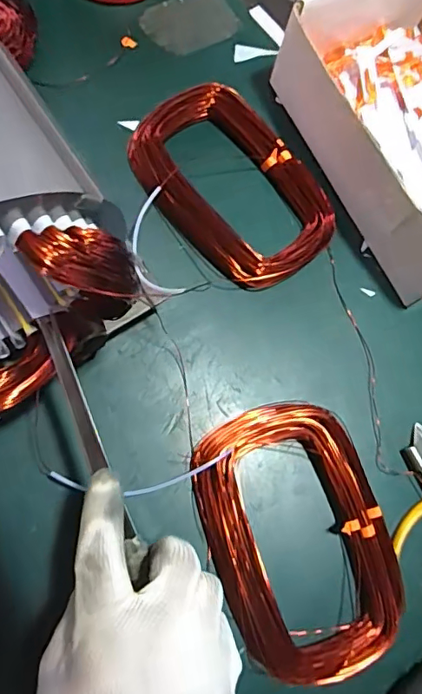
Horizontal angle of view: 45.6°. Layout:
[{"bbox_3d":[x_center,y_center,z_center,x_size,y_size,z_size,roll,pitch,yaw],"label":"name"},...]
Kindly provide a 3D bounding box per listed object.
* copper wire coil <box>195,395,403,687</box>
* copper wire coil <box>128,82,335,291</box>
[{"bbox_3d":[0.060,0.130,0.349,0.119,0.032,0.175,-17,79,-11],"label":"copper wire coil"},{"bbox_3d":[0.012,-0.132,0.405,0.126,0.033,0.179,-31,82,-13],"label":"copper wire coil"}]

